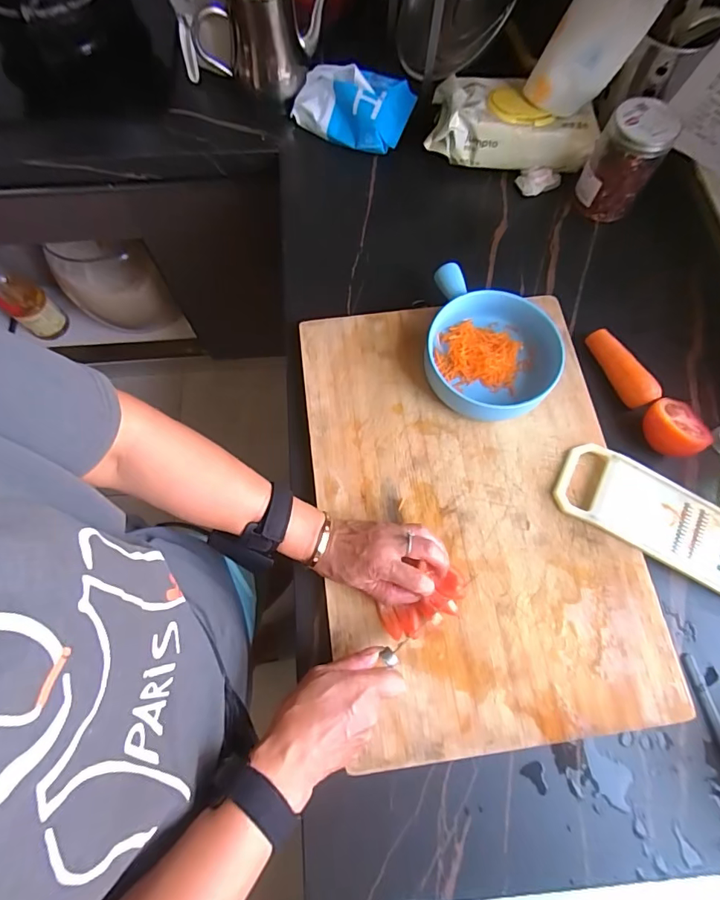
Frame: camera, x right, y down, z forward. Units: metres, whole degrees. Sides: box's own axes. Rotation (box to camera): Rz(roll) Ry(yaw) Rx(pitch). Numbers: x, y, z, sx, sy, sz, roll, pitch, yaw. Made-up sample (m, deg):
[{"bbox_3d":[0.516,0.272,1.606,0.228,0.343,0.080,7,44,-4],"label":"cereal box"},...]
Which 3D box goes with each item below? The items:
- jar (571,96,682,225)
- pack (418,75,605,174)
[{"bbox_3d":[0.354,-0.389,0.609,0.083,0.118,0.087,0,70,0],"label":"jar"},{"bbox_3d":[0.215,-0.469,0.659,0.221,0.074,0.097,5,70,1],"label":"pack"}]

